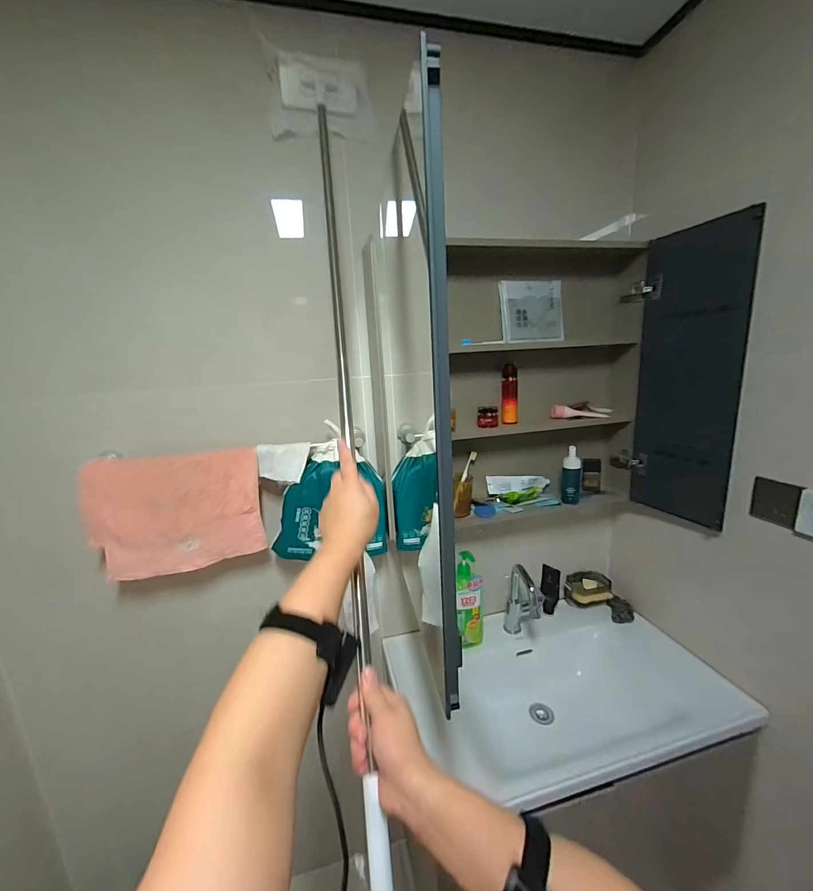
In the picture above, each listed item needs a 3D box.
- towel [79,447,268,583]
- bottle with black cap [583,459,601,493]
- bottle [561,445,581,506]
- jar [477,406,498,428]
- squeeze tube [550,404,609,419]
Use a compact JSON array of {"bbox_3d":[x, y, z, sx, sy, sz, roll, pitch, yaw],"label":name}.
[{"bbox_3d":[-0.510,0.155,0.849,0.341,0.262,0.043,-8,13,-23],"label":"towel"},{"bbox_3d":[0.573,0.093,1.165,0.052,0.107,0.029,3,14,26],"label":"bottle with black cap"},{"bbox_3d":[0.464,0.084,1.060,0.048,0.160,0.039,2,13,22],"label":"bottle"},{"bbox_3d":[0.217,-0.075,1.007,0.055,0.051,0.044,-1,12,11],"label":"jar"},{"bbox_3d":[0.496,-0.098,1.078,0.162,0.040,0.039,-3,12,3],"label":"squeeze tube"}]

